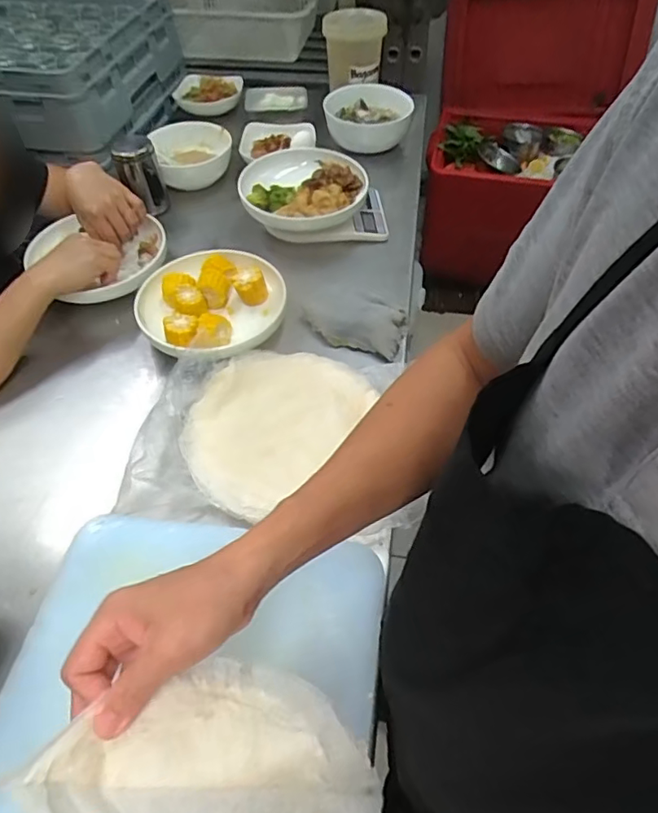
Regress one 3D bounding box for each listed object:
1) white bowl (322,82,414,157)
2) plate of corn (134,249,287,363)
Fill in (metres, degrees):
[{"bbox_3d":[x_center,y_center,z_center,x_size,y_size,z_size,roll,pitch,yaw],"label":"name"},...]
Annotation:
[{"bbox_3d":[0.083,-0.601,1.148,0.179,0.074,0.180,-2,52,0],"label":"white bowl"},{"bbox_3d":[-0.170,-0.149,0.818,0.212,0.060,0.208,-1,52,1],"label":"plate of corn"}]

